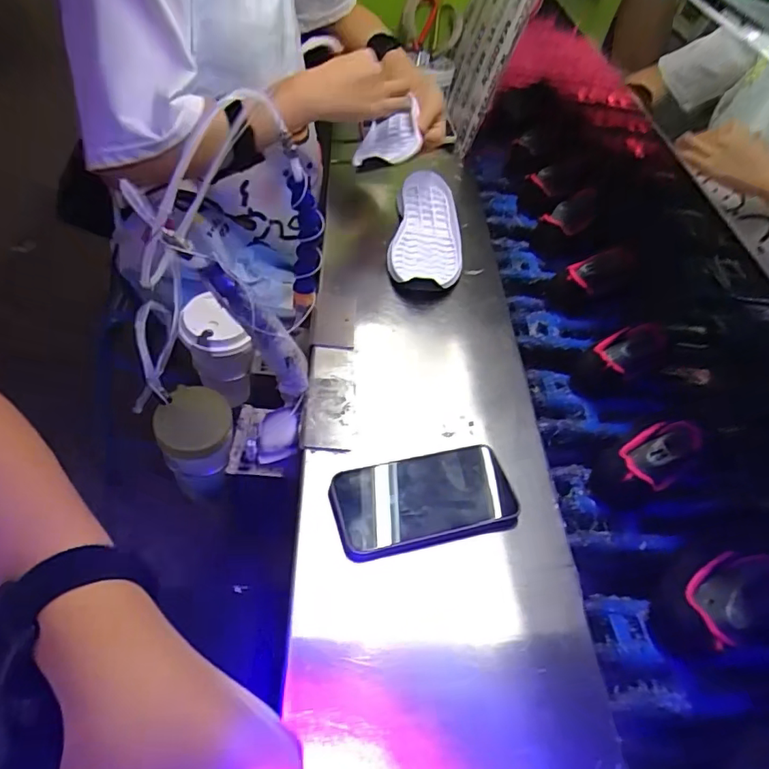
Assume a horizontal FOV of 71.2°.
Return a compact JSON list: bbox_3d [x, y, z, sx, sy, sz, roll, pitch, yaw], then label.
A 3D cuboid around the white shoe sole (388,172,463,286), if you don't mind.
[{"bbox_3d":[0.064,-0.220,0.764,0.095,0.035,0.268,9,49,2],"label":"white shoe sole"}]

